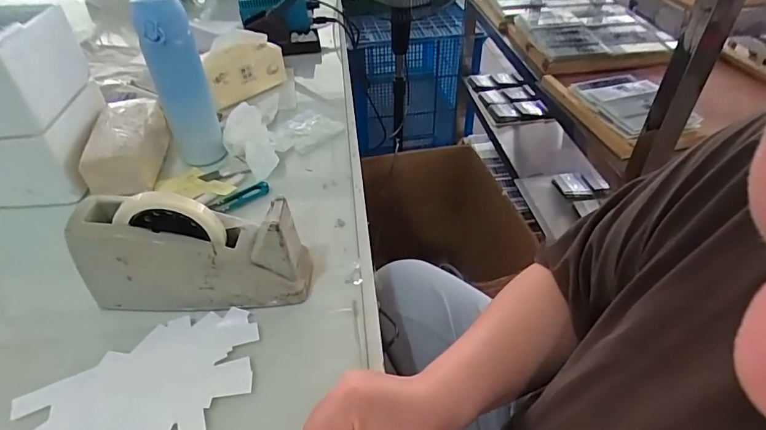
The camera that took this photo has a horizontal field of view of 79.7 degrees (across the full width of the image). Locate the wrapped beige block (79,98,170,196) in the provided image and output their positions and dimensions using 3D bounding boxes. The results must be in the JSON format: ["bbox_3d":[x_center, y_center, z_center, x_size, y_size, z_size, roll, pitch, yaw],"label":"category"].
[{"bbox_3d":[-0.348,-0.098,0.639,0.082,0.068,0.145,-3,41,-3],"label":"wrapped beige block"}]

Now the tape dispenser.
[{"bbox_3d":[-0.185,0.032,0.456,0.213,0.114,0.068,-1,41,-1],"label":"tape dispenser"}]

